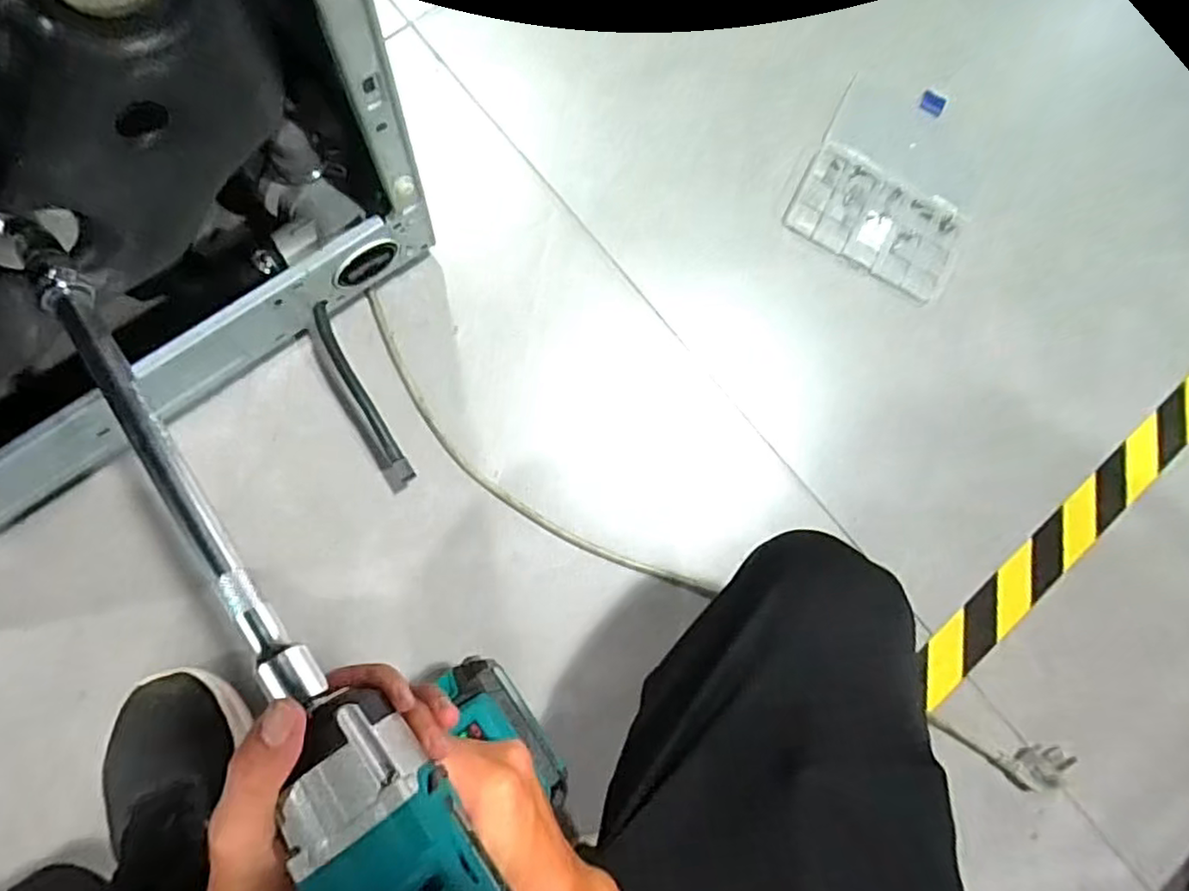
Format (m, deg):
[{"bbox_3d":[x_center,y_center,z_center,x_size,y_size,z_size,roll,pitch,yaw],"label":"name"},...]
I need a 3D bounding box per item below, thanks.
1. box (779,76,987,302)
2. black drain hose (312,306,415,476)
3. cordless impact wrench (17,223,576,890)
[{"bbox_3d":[0.309,-0.272,0.677,0.170,0.018,0.200,28,81,-3],"label":"box"},{"bbox_3d":[-0.195,-0.043,0.555,0.015,0.010,0.163,-28,88,-9],"label":"black drain hose"},{"bbox_3d":[-0.159,0.057,0.336,0.066,0.225,0.387,-37,92,-9],"label":"cordless impact wrench"}]

